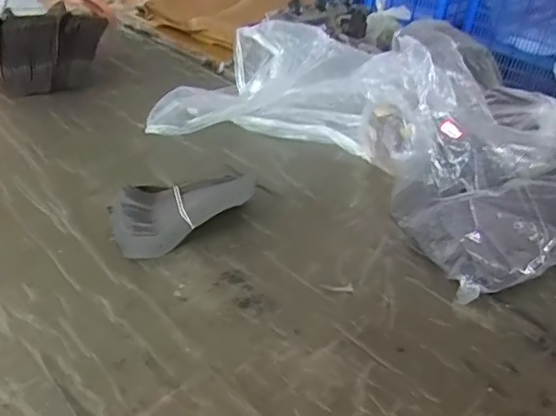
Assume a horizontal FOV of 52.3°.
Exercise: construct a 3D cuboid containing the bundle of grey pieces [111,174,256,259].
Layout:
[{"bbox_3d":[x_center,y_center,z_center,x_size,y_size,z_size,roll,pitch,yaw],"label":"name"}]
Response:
[{"bbox_3d":[-0.120,-0.009,0.688,0.096,0.055,0.185,30,41,30],"label":"bundle of grey pieces"}]

